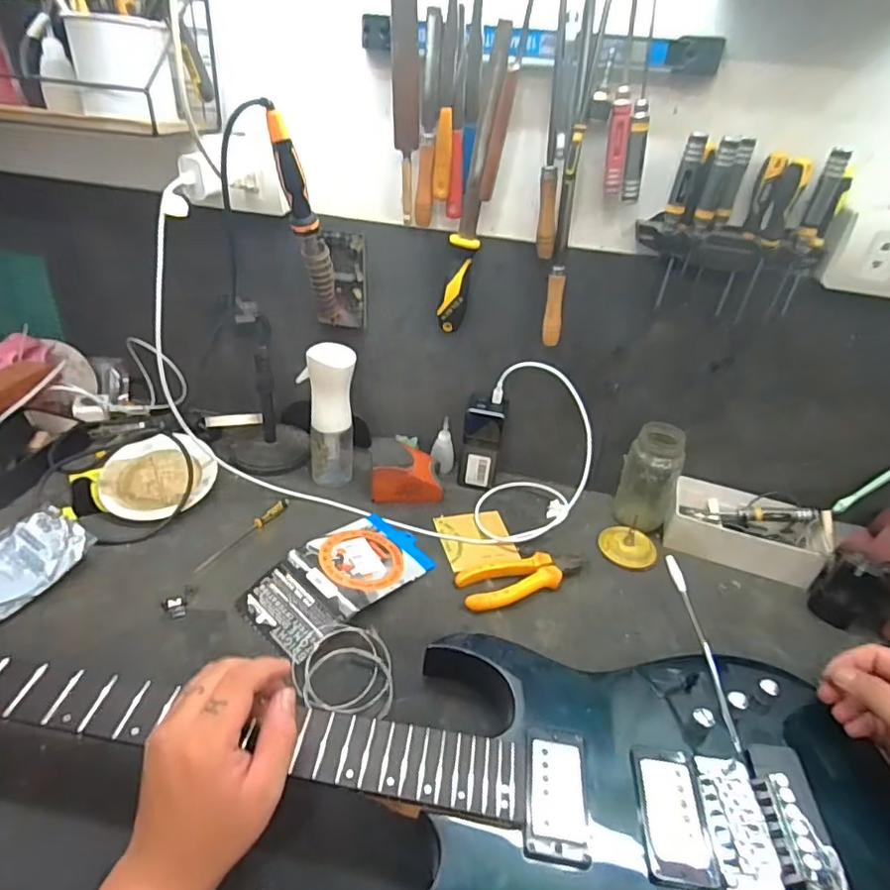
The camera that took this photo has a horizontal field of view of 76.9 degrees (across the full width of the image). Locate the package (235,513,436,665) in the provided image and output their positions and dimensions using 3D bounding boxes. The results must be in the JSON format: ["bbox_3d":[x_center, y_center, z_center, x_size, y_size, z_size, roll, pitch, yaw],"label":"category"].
[{"bbox_3d":[-0.113,0.141,0.618,0.108,0.028,0.202,30,41,31],"label":"package"}]

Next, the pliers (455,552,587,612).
[{"bbox_3d":[0.094,0.153,0.643,0.154,0.023,0.051,-7,36,-17],"label":"pliers"}]

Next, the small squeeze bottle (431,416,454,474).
[{"bbox_3d":[-0.002,0.001,0.786,0.028,0.076,0.021,1,35,-6],"label":"small squeeze bottle"}]

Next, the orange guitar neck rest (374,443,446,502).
[{"bbox_3d":[-0.050,0.036,0.756,0.096,0.060,0.076,2,35,-6],"label":"orange guitar neck rest"}]

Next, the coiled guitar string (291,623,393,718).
[{"bbox_3d":[-0.096,0.211,0.531,0.089,0.016,0.084,-1,35,-10],"label":"coiled guitar string"}]

